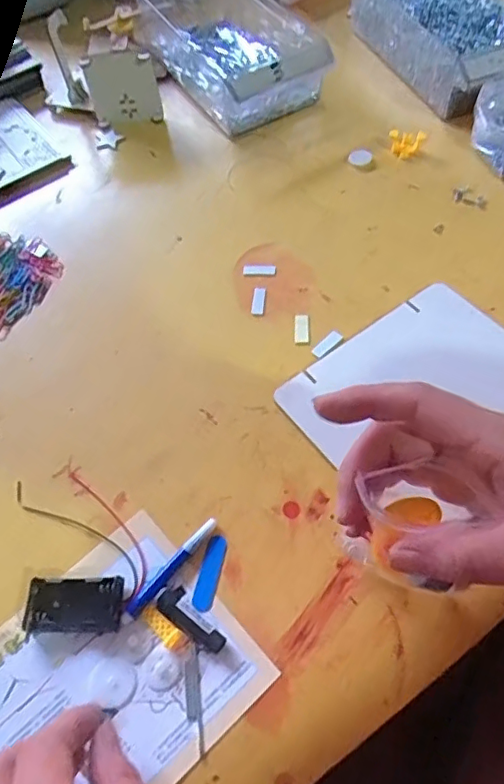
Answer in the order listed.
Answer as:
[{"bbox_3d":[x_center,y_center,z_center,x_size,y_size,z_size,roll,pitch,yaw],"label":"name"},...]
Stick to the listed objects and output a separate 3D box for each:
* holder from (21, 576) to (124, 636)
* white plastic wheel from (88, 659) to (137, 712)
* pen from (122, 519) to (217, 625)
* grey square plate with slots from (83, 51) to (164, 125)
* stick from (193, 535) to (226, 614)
[{"bbox_3d":[-0.111,0.133,0.349,0.058,0.012,0.032,-1,58,4],"label":"holder"},{"bbox_3d":[-0.082,0.171,0.329,0.028,0.004,0.025,18,62,15],"label":"white plastic wheel"},{"bbox_3d":[-0.052,0.114,0.359,0.008,0.005,0.081,34,67,23],"label":"pen"},{"bbox_3d":[-0.137,-0.321,0.592,0.073,0.066,0.008,1,51,7],"label":"grey square plate with slots"},{"bbox_3d":[-0.027,0.115,0.357,0.013,0.004,0.047,8,59,10],"label":"stick"}]

